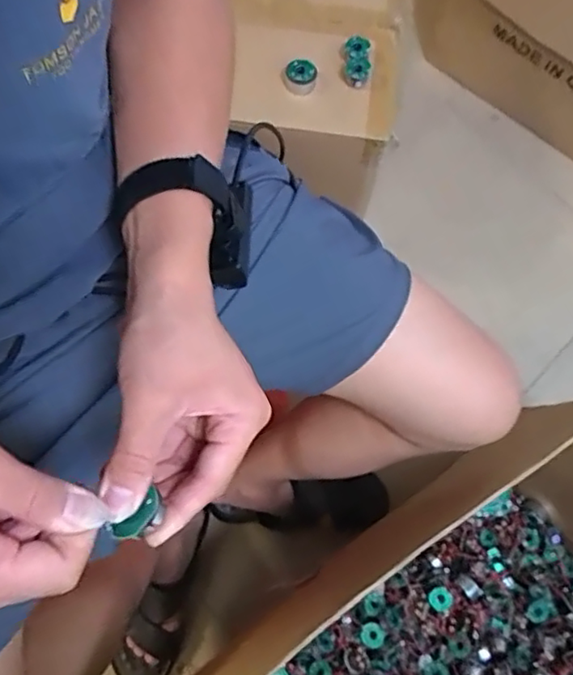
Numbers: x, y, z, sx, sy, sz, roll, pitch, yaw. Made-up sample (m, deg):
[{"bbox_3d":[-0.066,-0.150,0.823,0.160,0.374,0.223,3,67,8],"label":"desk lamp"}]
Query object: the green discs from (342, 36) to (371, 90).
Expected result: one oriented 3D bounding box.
[{"bbox_3d":[0.090,-0.350,0.748,0.031,0.025,0.067,-1,72,-2],"label":"green discs"}]

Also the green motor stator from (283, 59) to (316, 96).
[{"bbox_3d":[0.017,-0.322,0.733,0.040,0.021,0.037,1,71,-2],"label":"green motor stator"}]

